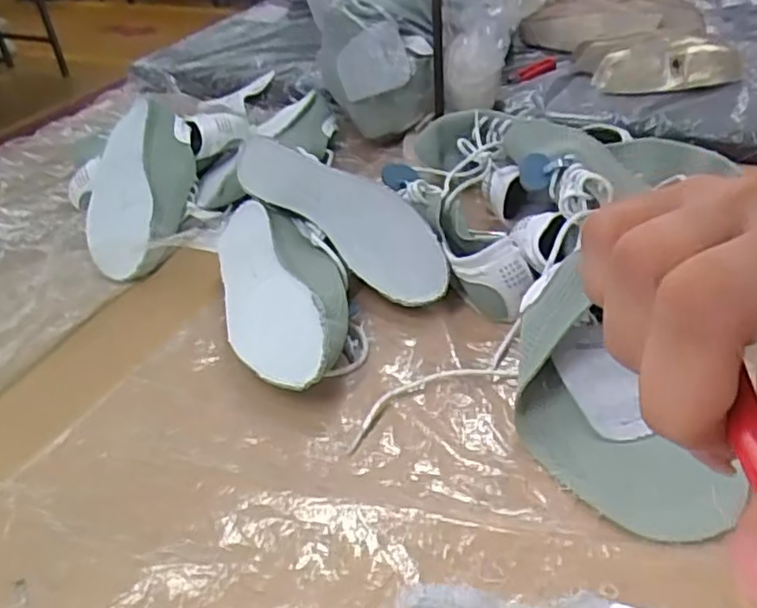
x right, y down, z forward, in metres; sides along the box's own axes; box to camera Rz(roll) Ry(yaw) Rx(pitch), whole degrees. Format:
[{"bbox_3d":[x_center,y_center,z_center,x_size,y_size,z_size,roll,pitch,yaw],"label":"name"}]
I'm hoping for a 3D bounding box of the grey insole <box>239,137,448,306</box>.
[{"bbox_3d":[-0.034,-0.085,0.615,0.234,0.082,0.017,39,26,19],"label":"grey insole"}]

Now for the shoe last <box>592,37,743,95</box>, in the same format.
[{"bbox_3d":[0.378,-0.307,0.871,0.187,0.050,0.064,-2,38,6],"label":"shoe last"}]

